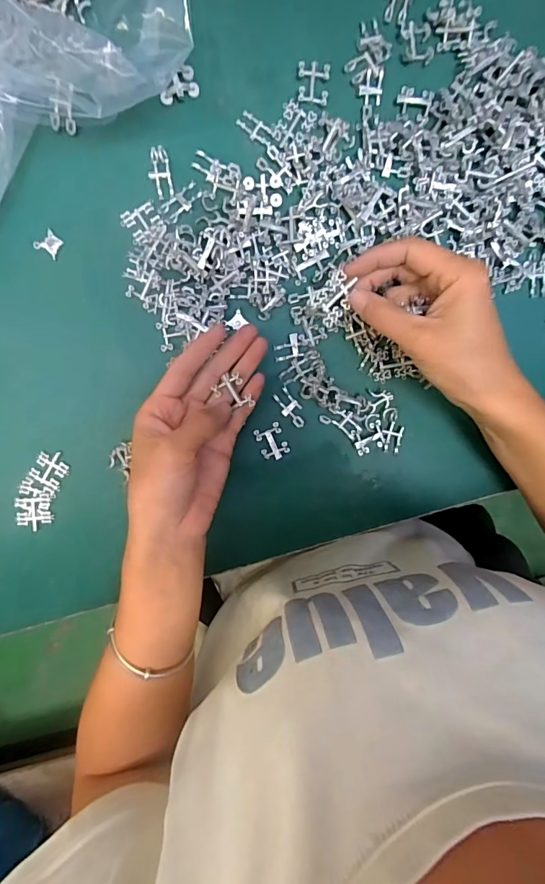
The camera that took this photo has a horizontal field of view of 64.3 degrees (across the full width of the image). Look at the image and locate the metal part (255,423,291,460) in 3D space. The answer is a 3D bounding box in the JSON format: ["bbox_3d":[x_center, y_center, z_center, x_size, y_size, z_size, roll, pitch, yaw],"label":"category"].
[{"bbox_3d":[0.000,0.001,0.348,0.021,0.008,0.028,-24,98,1],"label":"metal part"}]

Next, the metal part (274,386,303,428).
[{"bbox_3d":[0.015,-0.026,0.345,0.015,0.004,0.033,-40,98,3],"label":"metal part"}]

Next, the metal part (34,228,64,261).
[{"bbox_3d":[-0.164,-0.146,0.320,0.017,0.004,0.016,42,94,-7],"label":"metal part"}]

